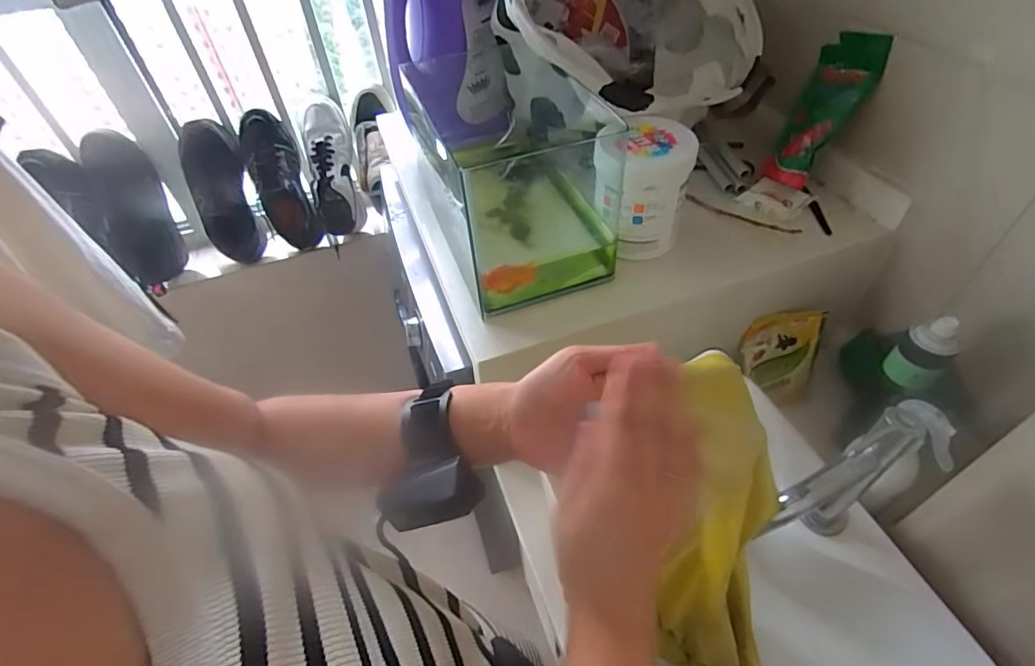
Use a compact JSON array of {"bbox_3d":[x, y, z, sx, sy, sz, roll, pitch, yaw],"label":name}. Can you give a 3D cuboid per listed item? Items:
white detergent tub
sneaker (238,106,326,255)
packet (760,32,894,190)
[{"bbox_3d":[0.157,-0.189,0.655,0.110,0.145,0.112,7,49,10],"label":"white detergent tub"},{"bbox_3d":[-0.521,-0.333,1.114,0.102,0.280,0.126,-19,5,-13],"label":"sneaker"},{"bbox_3d":[0.427,-0.309,0.722,0.088,0.201,0.056,38,23,32],"label":"packet"}]

